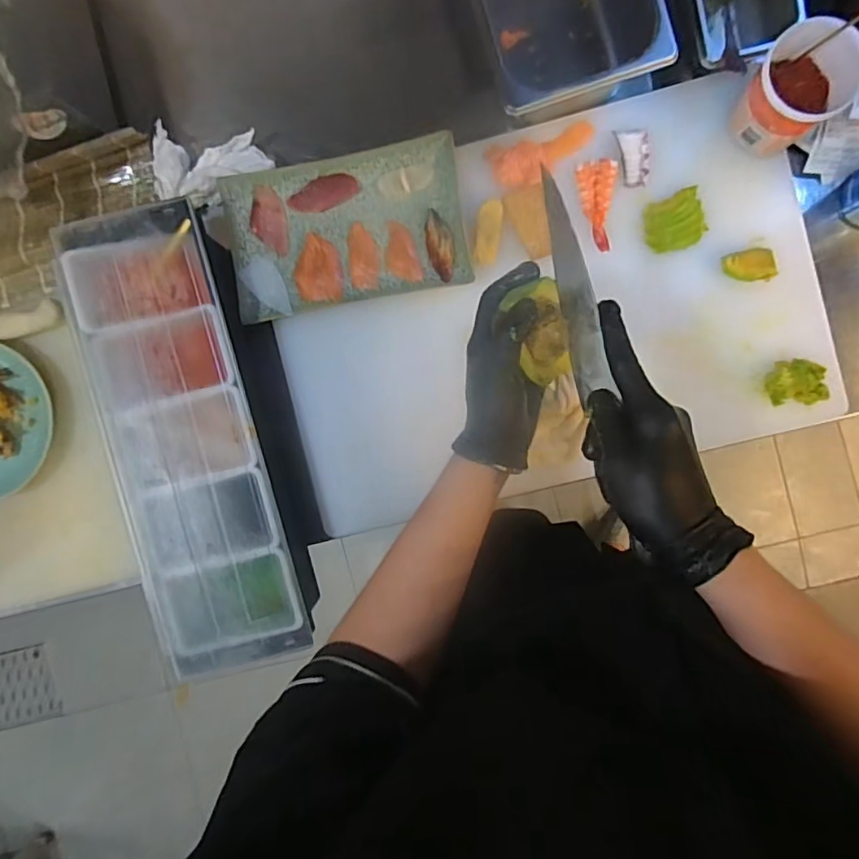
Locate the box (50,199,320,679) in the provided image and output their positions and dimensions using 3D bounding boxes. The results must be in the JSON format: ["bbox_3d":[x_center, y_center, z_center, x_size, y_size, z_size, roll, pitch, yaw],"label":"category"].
[{"bbox_3d":[-0.249,0.007,0.602,0.175,0.091,0.479,-15,93,4],"label":"box"}]

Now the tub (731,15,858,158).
[{"bbox_3d":[0.357,-0.331,0.535,0.086,0.082,0.088,0,92,3],"label":"tub"}]

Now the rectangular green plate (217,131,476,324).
[{"bbox_3d":[-0.095,-0.225,0.615,0.264,0.019,0.162,-9,95,5],"label":"rectangular green plate"}]

